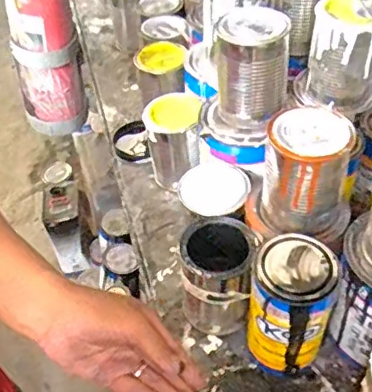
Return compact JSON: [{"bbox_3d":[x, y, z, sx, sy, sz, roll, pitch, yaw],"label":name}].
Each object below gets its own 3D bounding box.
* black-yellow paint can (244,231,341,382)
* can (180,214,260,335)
[{"bbox_3d":[0.094,0.105,0.519,0.067,0.135,0.067,-1,47,1],"label":"black-yellow paint can"},{"bbox_3d":[0.031,0.079,0.571,0.071,0.105,0.082,6,47,8],"label":"can"}]

